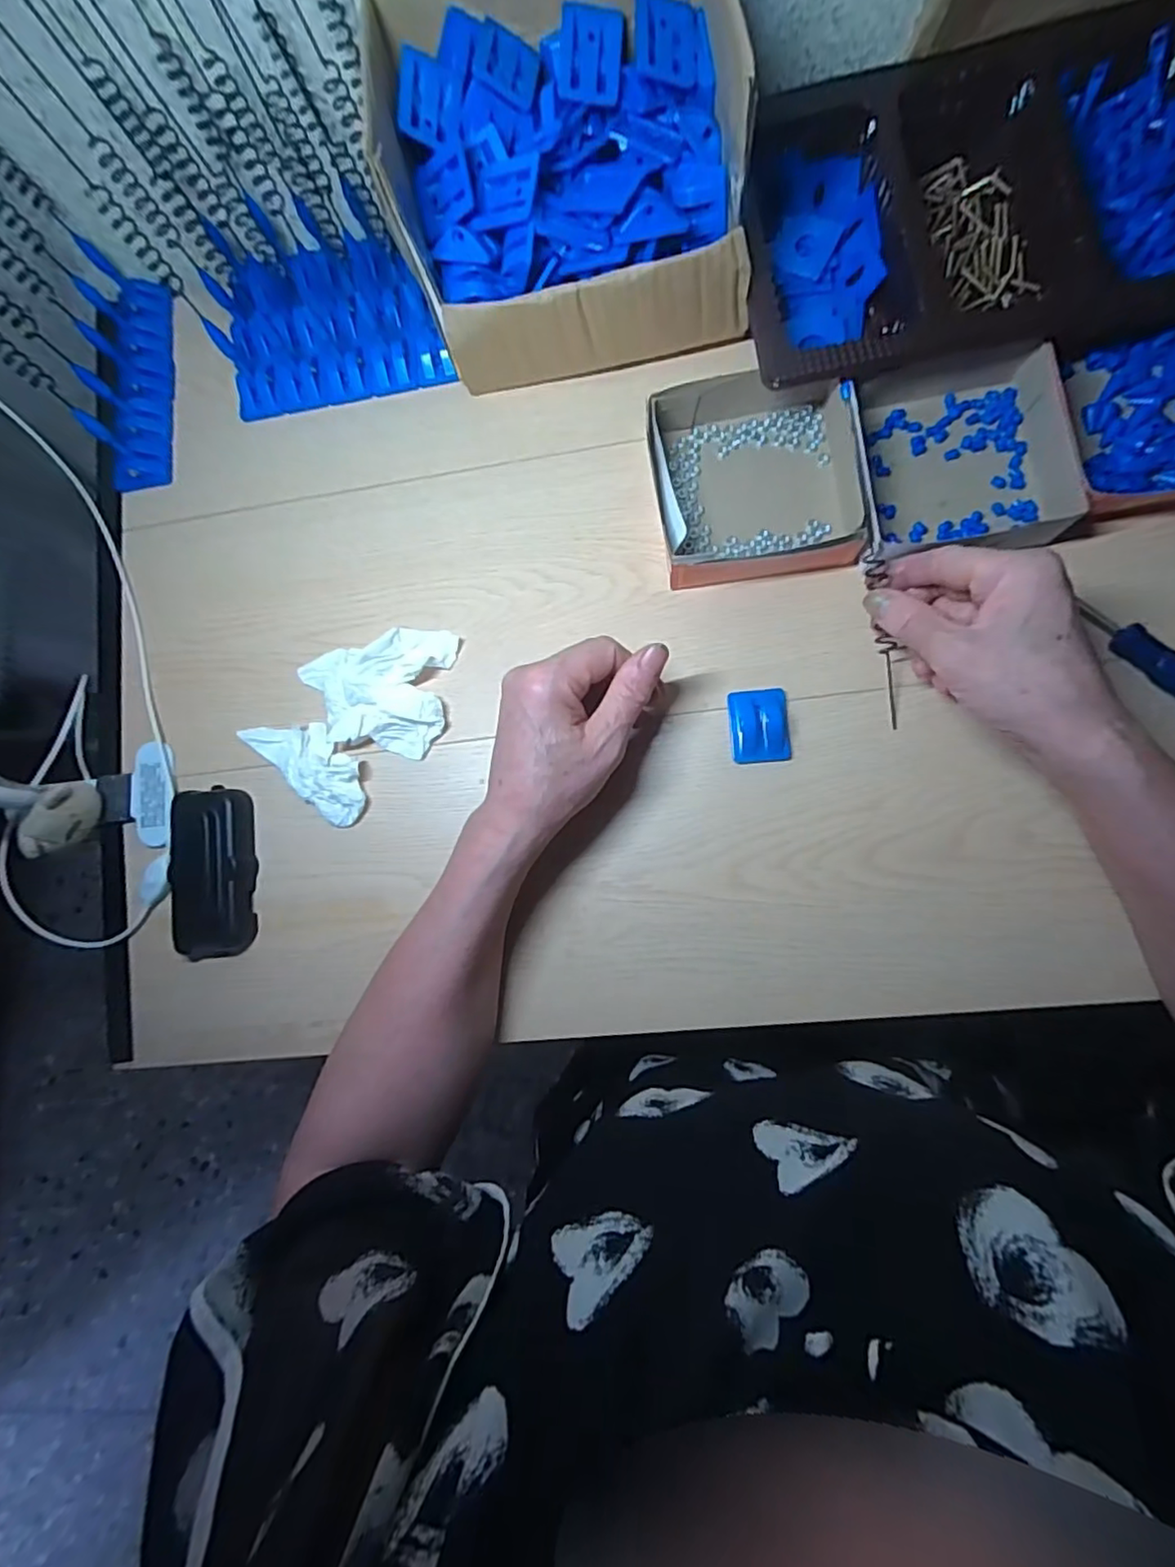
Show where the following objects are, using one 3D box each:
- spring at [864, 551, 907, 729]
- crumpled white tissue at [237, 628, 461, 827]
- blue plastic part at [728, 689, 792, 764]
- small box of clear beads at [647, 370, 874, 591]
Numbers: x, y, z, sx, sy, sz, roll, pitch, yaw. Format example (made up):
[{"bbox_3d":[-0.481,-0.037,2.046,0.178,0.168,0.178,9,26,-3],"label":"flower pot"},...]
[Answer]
[{"bbox_3d":[0.178,-0.085,0.366,0.012,0.010,0.104,-10,98,7],"label":"spring"},{"bbox_3d":[-0.150,-0.052,0.413,0.144,0.024,0.097,-43,80,2],"label":"crumpled white tissue"},{"bbox_3d":[0.107,-0.036,0.378,0.036,0.013,0.045,-4,84,8],"label":"blue plastic part"},{"bbox_3d":[0.109,-0.201,0.392,0.131,0.037,0.136,-5,83,7],"label":"small box of clear beads"}]

